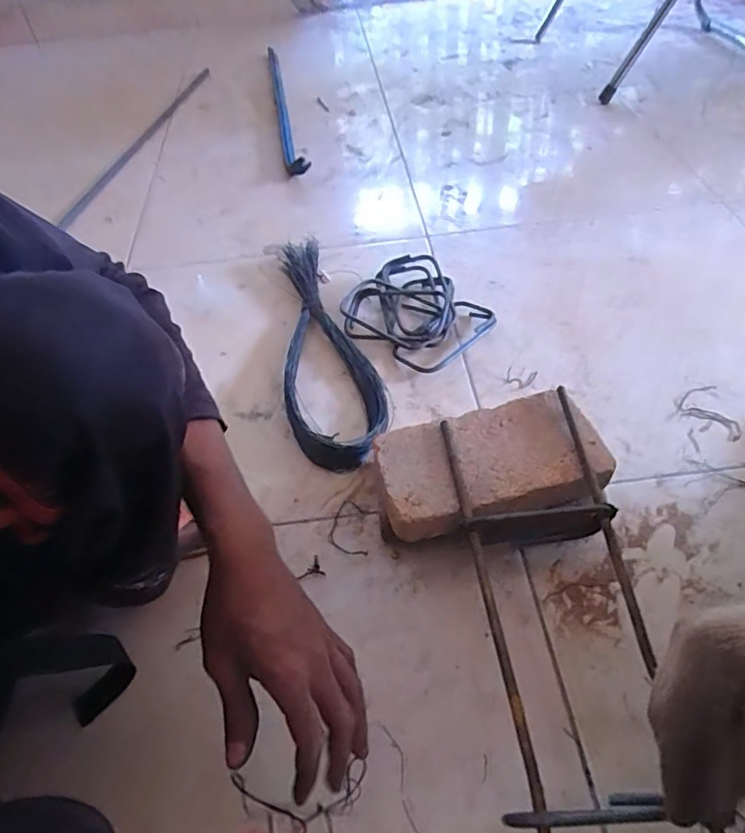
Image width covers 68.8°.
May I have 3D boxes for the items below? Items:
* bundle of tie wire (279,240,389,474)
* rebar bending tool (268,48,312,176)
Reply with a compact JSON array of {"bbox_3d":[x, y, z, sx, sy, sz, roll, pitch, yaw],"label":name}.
[{"bbox_3d":[-0.066,-0.106,0.735,0.124,0.032,0.416,-11,51,-4],"label":"bundle of tie wire"},{"bbox_3d":[-0.200,-0.691,1.199,0.044,0.035,0.609,-12,51,-4],"label":"rebar bending tool"}]

